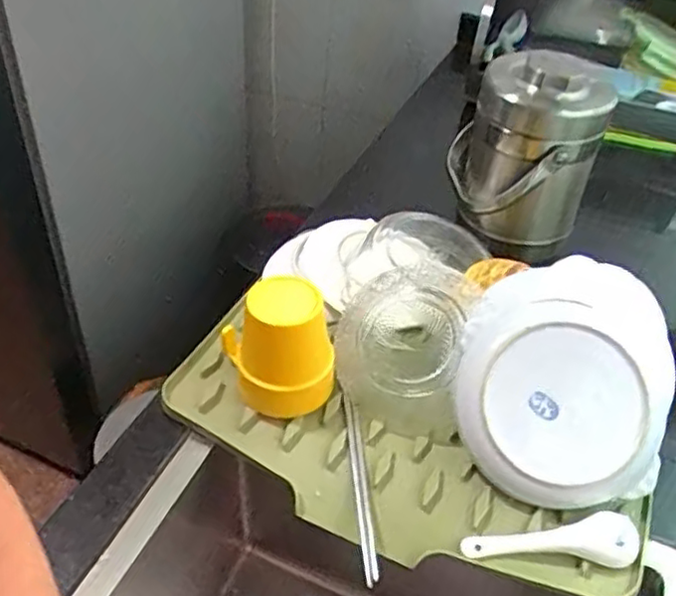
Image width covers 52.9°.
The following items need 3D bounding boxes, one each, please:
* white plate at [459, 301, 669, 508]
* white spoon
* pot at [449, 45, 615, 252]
[{"bbox_3d":[0.167,0.079,0.516,0.150,0.025,0.152,-1,82,10],"label":"white plate"},{"bbox_3d":[0.154,0.178,0.497,0.123,0.017,0.033,-5,40,8],"label":"white spoon"},{"bbox_3d":[0.198,-0.159,0.732,0.142,0.177,0.152,3,40,-2],"label":"pot"}]

